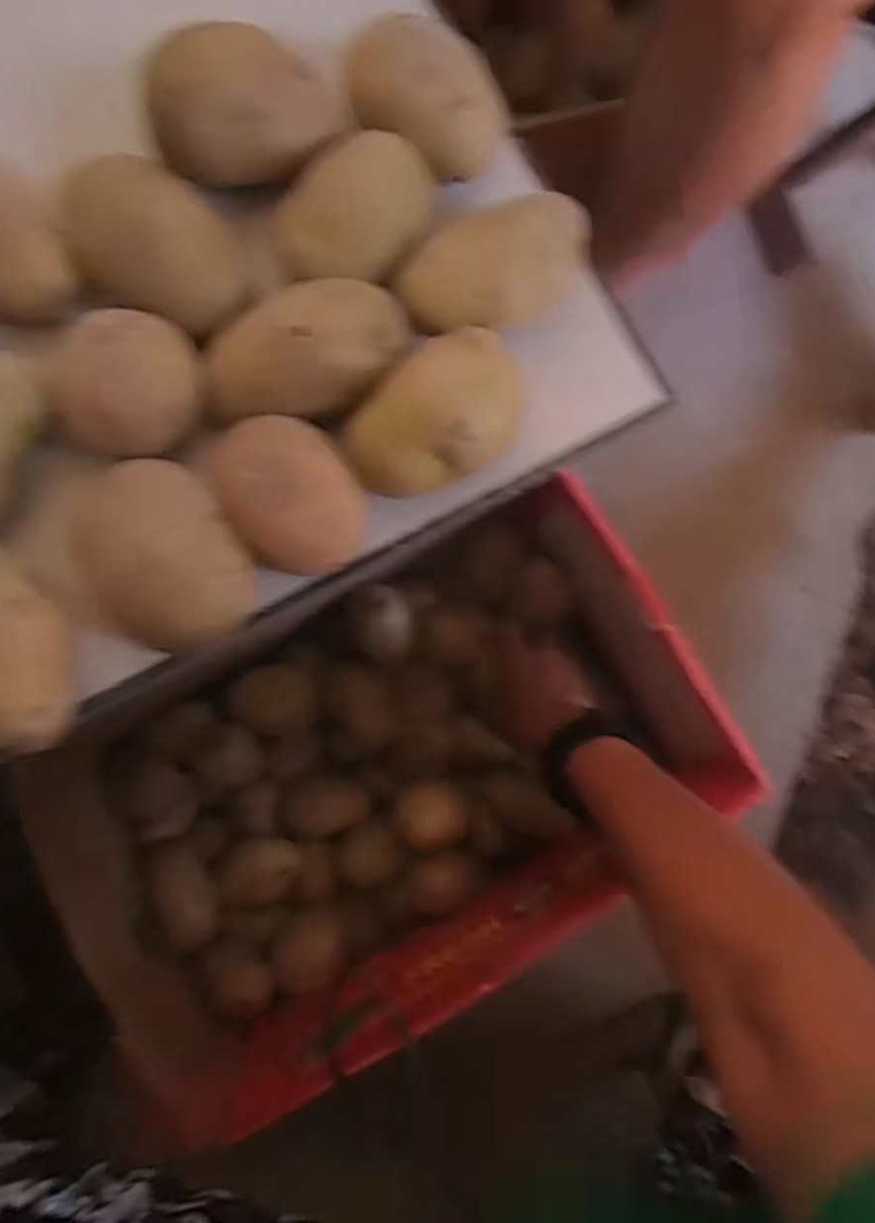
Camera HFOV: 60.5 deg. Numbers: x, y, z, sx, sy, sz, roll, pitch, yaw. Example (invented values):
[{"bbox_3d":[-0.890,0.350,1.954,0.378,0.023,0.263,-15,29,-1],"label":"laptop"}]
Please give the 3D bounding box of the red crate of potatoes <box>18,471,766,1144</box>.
[{"bbox_3d":[-0.031,0.110,0.531,0.396,0.158,0.264,-27,84,-7],"label":"red crate of potatoes"}]

